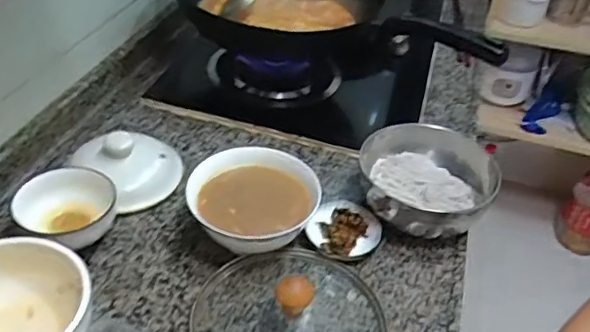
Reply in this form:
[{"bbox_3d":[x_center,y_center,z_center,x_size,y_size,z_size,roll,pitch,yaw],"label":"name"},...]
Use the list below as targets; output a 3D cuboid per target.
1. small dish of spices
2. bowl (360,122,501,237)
[{"bbox_3d":[0.058,0.081,0.716,0.087,0.029,0.084,4,40,-3],"label":"small dish of spices"},{"bbox_3d":[0.174,0.030,0.749,0.157,0.087,0.169,6,39,0],"label":"bowl"}]

